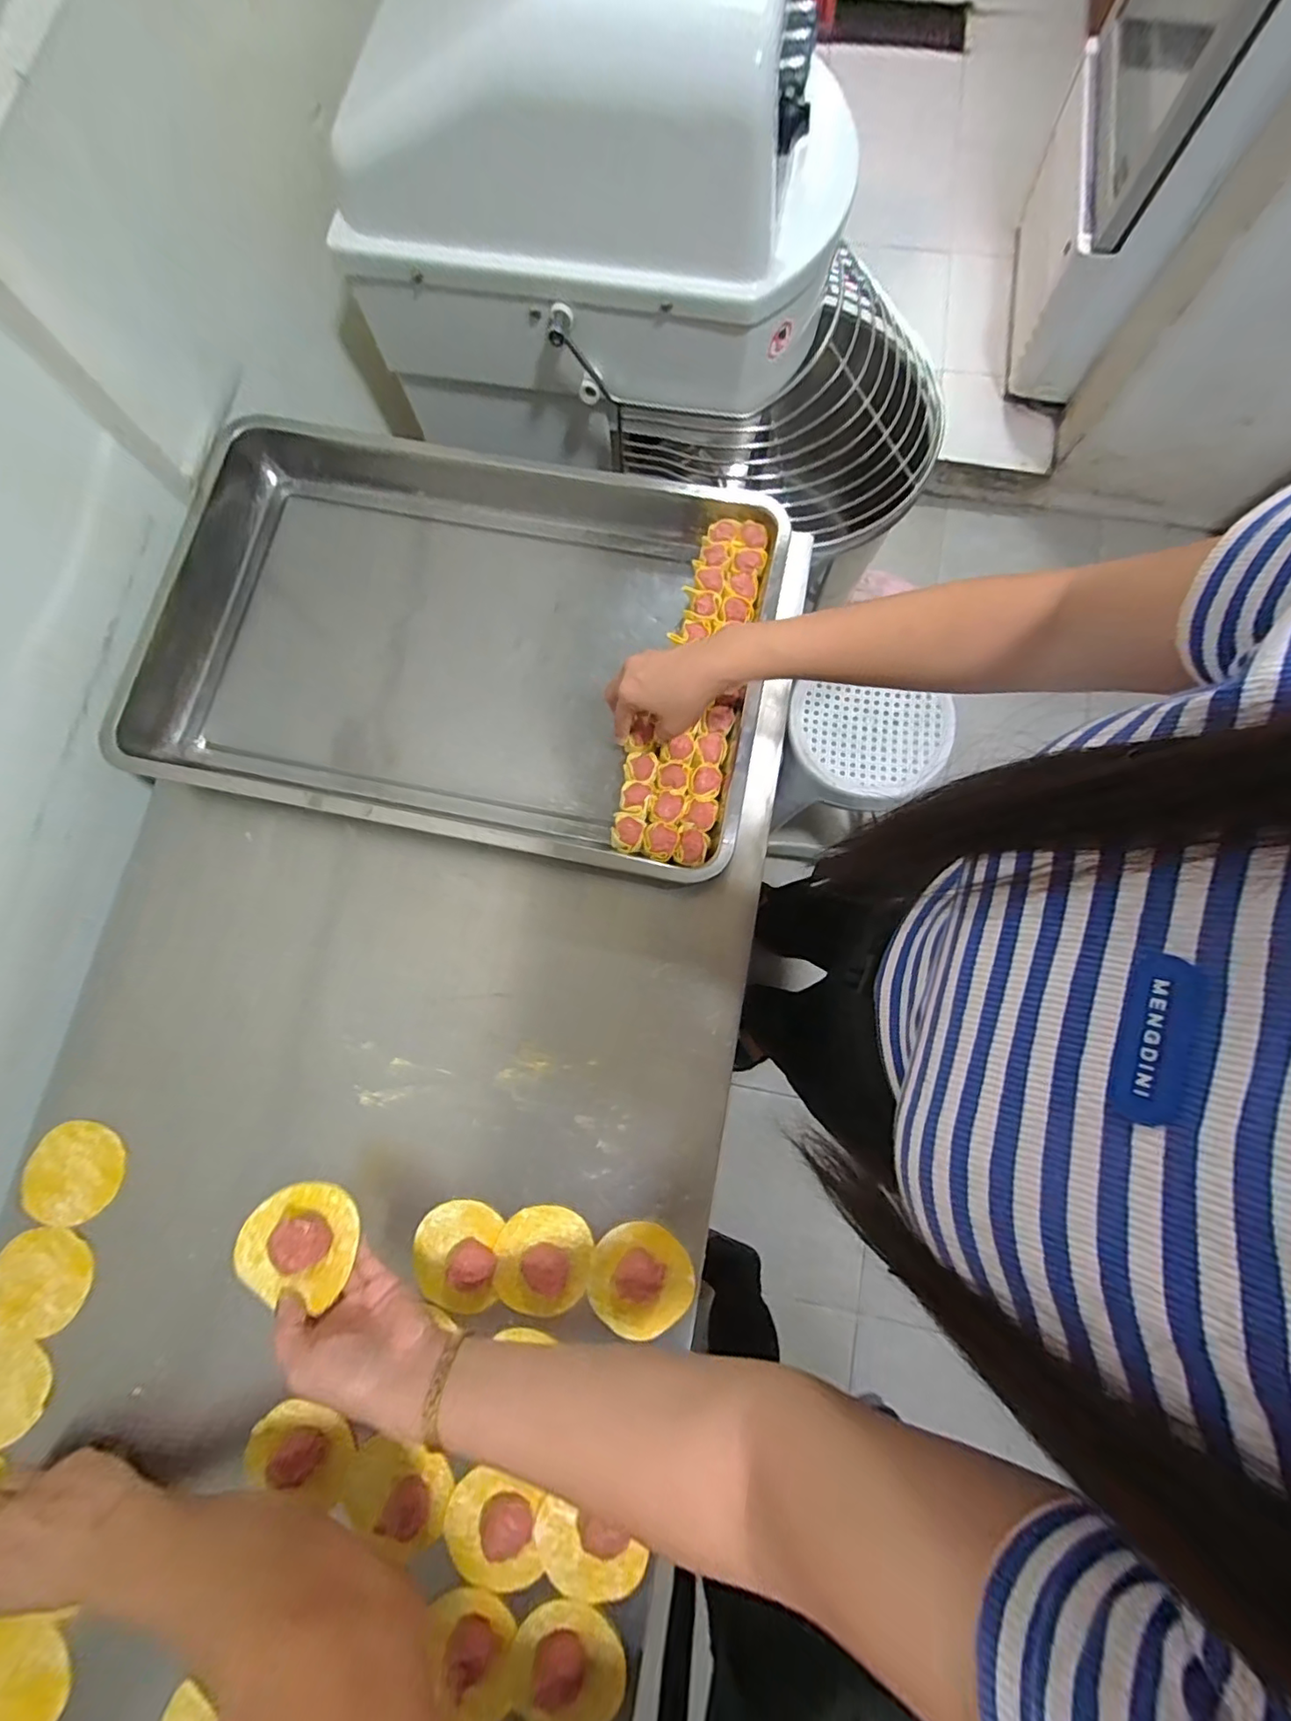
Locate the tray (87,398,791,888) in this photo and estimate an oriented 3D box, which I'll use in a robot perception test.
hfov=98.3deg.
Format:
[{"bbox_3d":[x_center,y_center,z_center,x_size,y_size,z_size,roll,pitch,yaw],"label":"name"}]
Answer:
[{"bbox_3d":[-0.189,-0.211,0.549,0.631,0.061,0.387,11,78,3],"label":"tray"}]

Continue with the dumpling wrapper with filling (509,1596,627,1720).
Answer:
[{"bbox_3d":[-0.062,0.602,0.410,0.077,0.016,0.082,0,77,1],"label":"dumpling wrapper with filling"}]

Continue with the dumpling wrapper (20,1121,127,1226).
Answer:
[{"bbox_3d":[-0.500,0.274,0.487,0.075,0.006,0.079,2,73,-7],"label":"dumpling wrapper"}]

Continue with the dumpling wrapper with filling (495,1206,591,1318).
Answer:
[{"bbox_3d":[-0.086,0.334,0.461,0.077,0.018,0.077,0,77,1],"label":"dumpling wrapper with filling"}]

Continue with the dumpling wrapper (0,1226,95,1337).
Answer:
[{"bbox_3d":[-0.511,0.356,0.472,0.085,0.006,0.077,32,74,8],"label":"dumpling wrapper"}]

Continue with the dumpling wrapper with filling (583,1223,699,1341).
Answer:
[{"bbox_3d":[-0.005,0.347,0.458,0.081,0.017,0.083,0,77,1],"label":"dumpling wrapper with filling"}]

